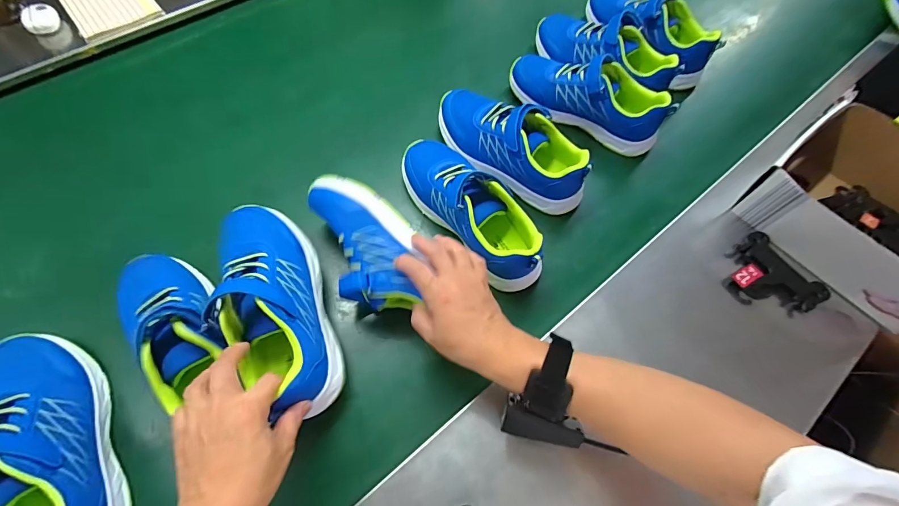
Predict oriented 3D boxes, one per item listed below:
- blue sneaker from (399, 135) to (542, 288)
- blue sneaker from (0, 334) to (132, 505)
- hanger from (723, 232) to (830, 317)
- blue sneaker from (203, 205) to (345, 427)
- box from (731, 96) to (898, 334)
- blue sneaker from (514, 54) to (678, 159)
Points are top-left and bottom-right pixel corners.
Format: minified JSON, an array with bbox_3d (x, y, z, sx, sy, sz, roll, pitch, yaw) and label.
[{"bbox_3d":[0.023,-0.059,0.480,0.075,0.086,0.237,-36,72,-18],"label":"blue sneaker"},{"bbox_3d":[-0.380,0.178,0.352,0.089,0.075,0.243,-28,70,-15],"label":"blue sneaker"},{"bbox_3d":[0.386,0.033,0.474,0.086,0.031,0.101,-30,70,-16],"label":"hanger"},{"bbox_3d":[-0.182,0.047,0.400,0.097,0.078,0.233,-24,70,-14],"label":"blue sneaker"},{"bbox_3d":[0.533,-0.050,0.479,0.243,0.103,0.249,-34,72,-17],"label":"box"},{"bbox_3d":[0.204,-0.237,0.572,0.238,0.078,0.079,30,67,10],"label":"blue sneaker"}]

